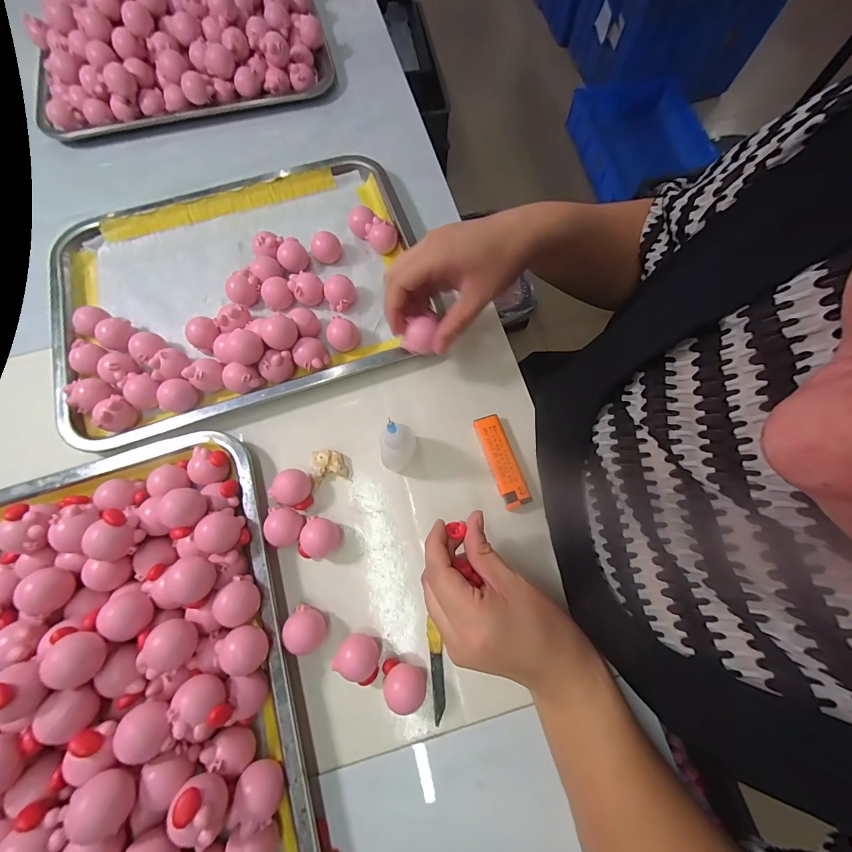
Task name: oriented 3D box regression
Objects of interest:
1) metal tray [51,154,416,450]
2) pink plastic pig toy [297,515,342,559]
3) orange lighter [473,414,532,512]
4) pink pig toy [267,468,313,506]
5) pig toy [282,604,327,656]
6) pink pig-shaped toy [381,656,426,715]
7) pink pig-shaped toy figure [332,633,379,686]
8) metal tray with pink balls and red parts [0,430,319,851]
[{"bbox_3d":[-0.183,-0.141,0.369,0.345,0.036,0.266,-18,72,-5],"label":"metal tray"},{"bbox_3d":[-0.083,0.090,0.297,0.030,0.024,0.031,0,71,1],"label":"pink plastic pig toy"},{"bbox_3d":[0.064,0.030,0.321,0.023,0.012,0.080,-18,72,-5],"label":"orange lighter"},{"bbox_3d":[-0.109,0.052,0.310,0.027,0.023,0.029,0,71,1],"label":"pink pig toy"},{"bbox_3d":[-0.088,0.150,0.275,0.029,0.026,0.026,38,76,13],"label":"pig toy"},{"bbox_3d":[-0.016,0.183,0.264,0.031,0.027,0.025,10,72,5],"label":"pink pig-shaped toy"},{"bbox_3d":[-0.048,0.167,0.271,0.031,0.023,0.027,26,74,10],"label":"pink pig-shaped toy figure"},{"bbox_3d":[-0.224,0.187,0.244,0.260,0.065,0.353,-19,72,-5],"label":"metal tray with pink balls and red parts"}]

